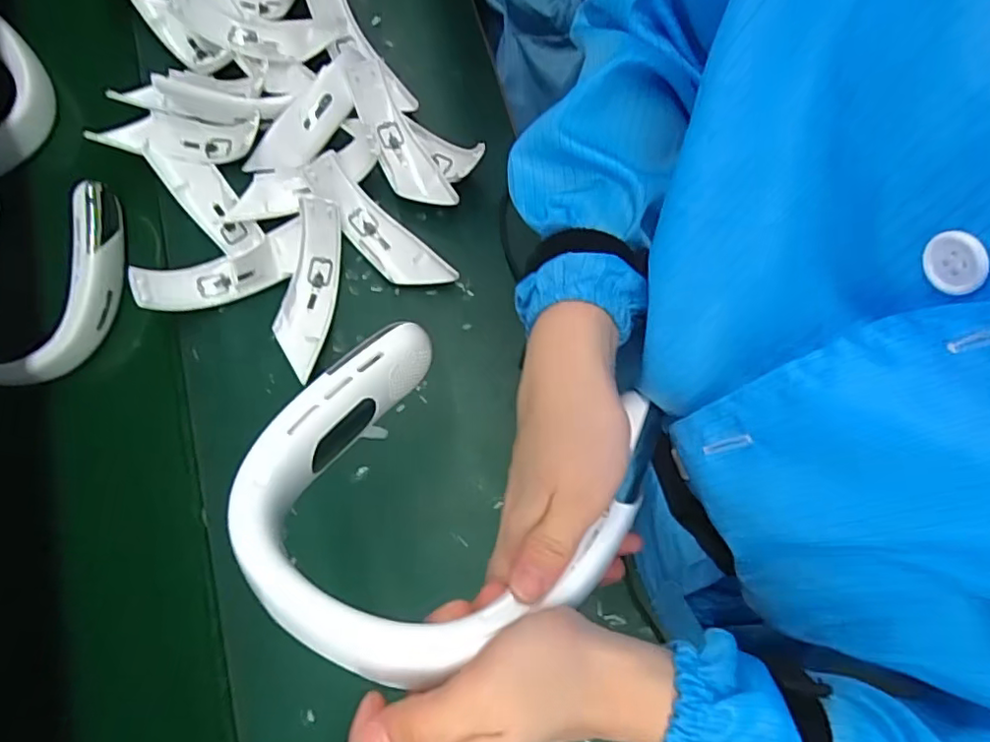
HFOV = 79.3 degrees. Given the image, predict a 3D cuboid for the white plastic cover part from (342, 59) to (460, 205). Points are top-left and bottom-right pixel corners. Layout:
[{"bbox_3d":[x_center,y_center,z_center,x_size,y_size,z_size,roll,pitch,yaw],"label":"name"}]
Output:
[{"bbox_3d":[-0.097,-0.233,0.602,0.052,0.042,0.171,-27,77,-6],"label":"white plastic cover part"}]

